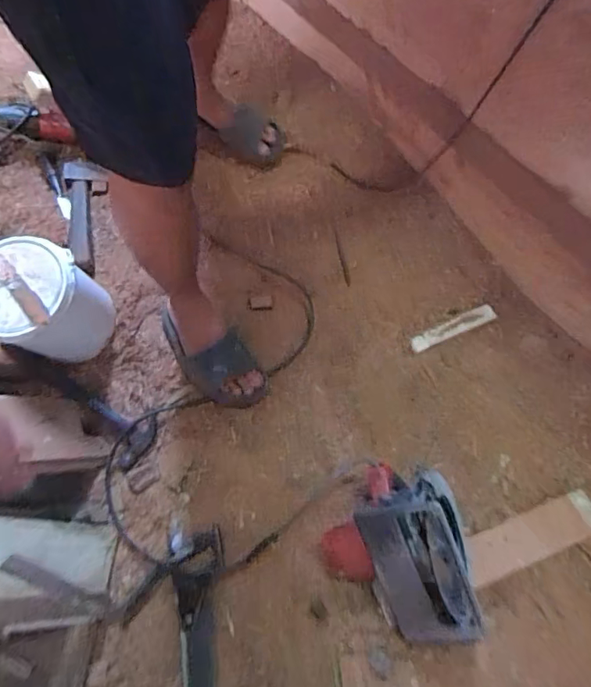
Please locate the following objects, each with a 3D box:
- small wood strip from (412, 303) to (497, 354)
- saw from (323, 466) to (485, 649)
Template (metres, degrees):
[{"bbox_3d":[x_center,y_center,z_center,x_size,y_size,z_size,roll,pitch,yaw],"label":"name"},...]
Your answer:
[{"bbox_3d":[0.327,-0.031,1.015,0.181,0.016,0.034,-25,67,1],"label":"small wood strip"},{"bbox_3d":[0.152,0.333,0.760,0.185,0.207,0.257,-11,65,-7],"label":"saw"}]

